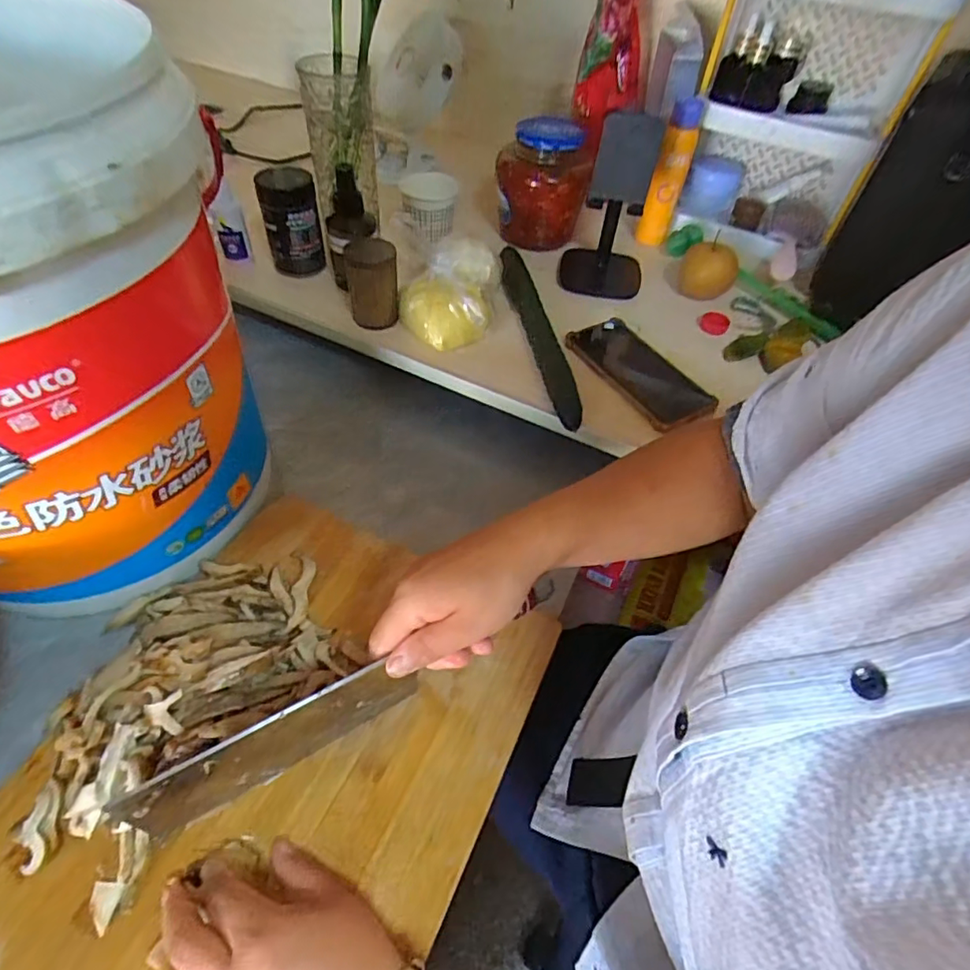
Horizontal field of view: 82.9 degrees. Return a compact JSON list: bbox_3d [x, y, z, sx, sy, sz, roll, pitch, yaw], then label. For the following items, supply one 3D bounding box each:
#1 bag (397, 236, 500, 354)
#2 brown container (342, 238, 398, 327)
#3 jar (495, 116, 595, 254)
[{"bbox_3d":[-0.040,-0.212,0.600,0.102,0.066,0.119,7,51,2],"label":"bag"},{"bbox_3d":[-0.123,-0.223,0.605,0.052,0.080,0.054,-4,51,-8],"label":"brown container"},{"bbox_3d":[0.073,-0.383,0.705,0.110,0.127,0.101,7,51,2],"label":"jar"}]

